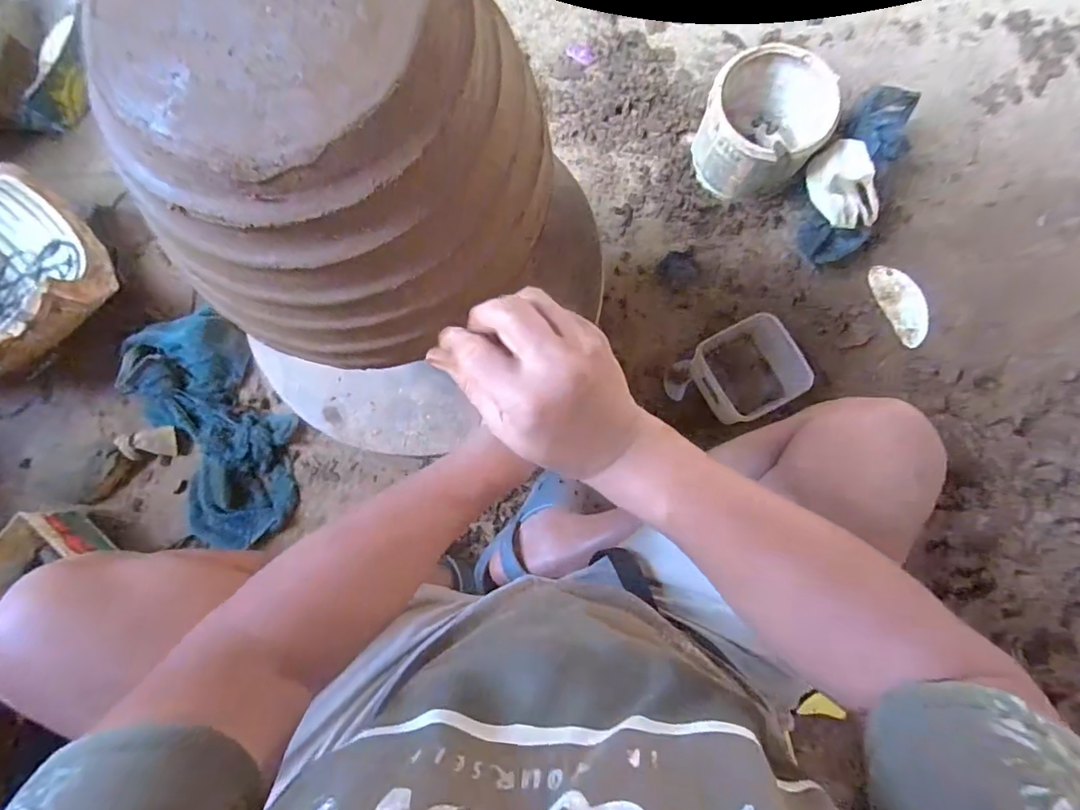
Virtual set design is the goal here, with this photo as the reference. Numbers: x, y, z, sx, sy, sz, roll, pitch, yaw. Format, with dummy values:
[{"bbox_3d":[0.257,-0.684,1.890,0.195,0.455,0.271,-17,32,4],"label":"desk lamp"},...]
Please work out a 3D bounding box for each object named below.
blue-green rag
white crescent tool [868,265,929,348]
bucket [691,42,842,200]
[{"bbox_3d":[-0.505,0.036,0.792,0.193,0.081,0.365,-26,81,-1],"label":"blue-green rag"},{"bbox_3d":[0.583,-0.165,0.811,0.074,0.013,0.136,-27,81,-1],"label":"white crescent tool"},{"bbox_3d":[0.341,-0.428,0.779,0.171,0.131,0.174,0,81,3],"label":"bucket"}]

